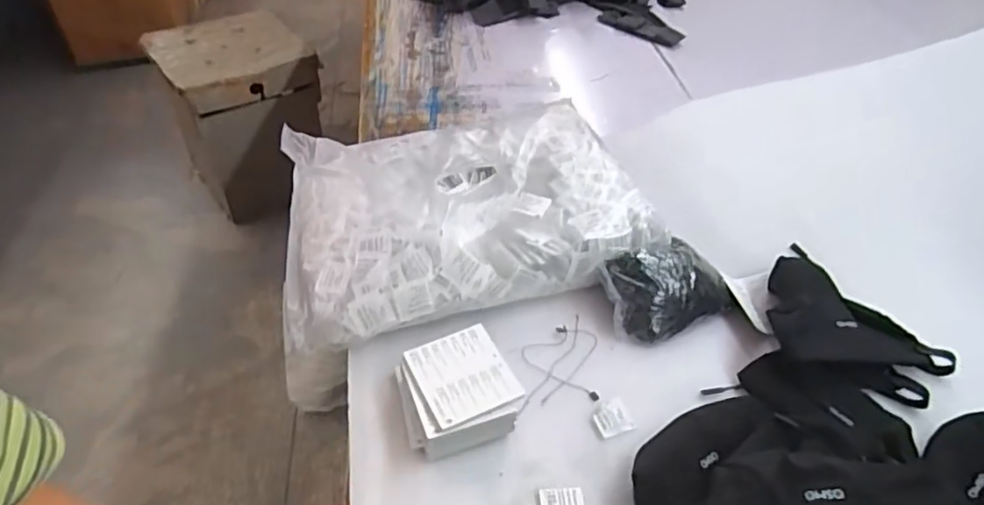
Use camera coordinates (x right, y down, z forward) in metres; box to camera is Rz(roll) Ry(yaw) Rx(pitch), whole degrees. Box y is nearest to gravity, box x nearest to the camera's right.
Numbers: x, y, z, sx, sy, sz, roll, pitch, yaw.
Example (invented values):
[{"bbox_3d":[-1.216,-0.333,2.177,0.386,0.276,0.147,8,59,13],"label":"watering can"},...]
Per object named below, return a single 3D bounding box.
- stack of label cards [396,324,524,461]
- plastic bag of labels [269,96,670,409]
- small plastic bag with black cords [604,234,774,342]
[{"bbox_3d":[-0.036,0.140,0.641,0.106,0.046,0.108,-15,45,-17],"label":"stack of label cards"},{"bbox_3d":[-0.041,-0.056,0.821,0.443,0.093,0.359,-9,44,-11],"label":"plastic bag of labels"},{"bbox_3d":[0.231,0.039,0.755,0.196,0.064,0.109,-7,43,-10],"label":"small plastic bag with black cords"}]

